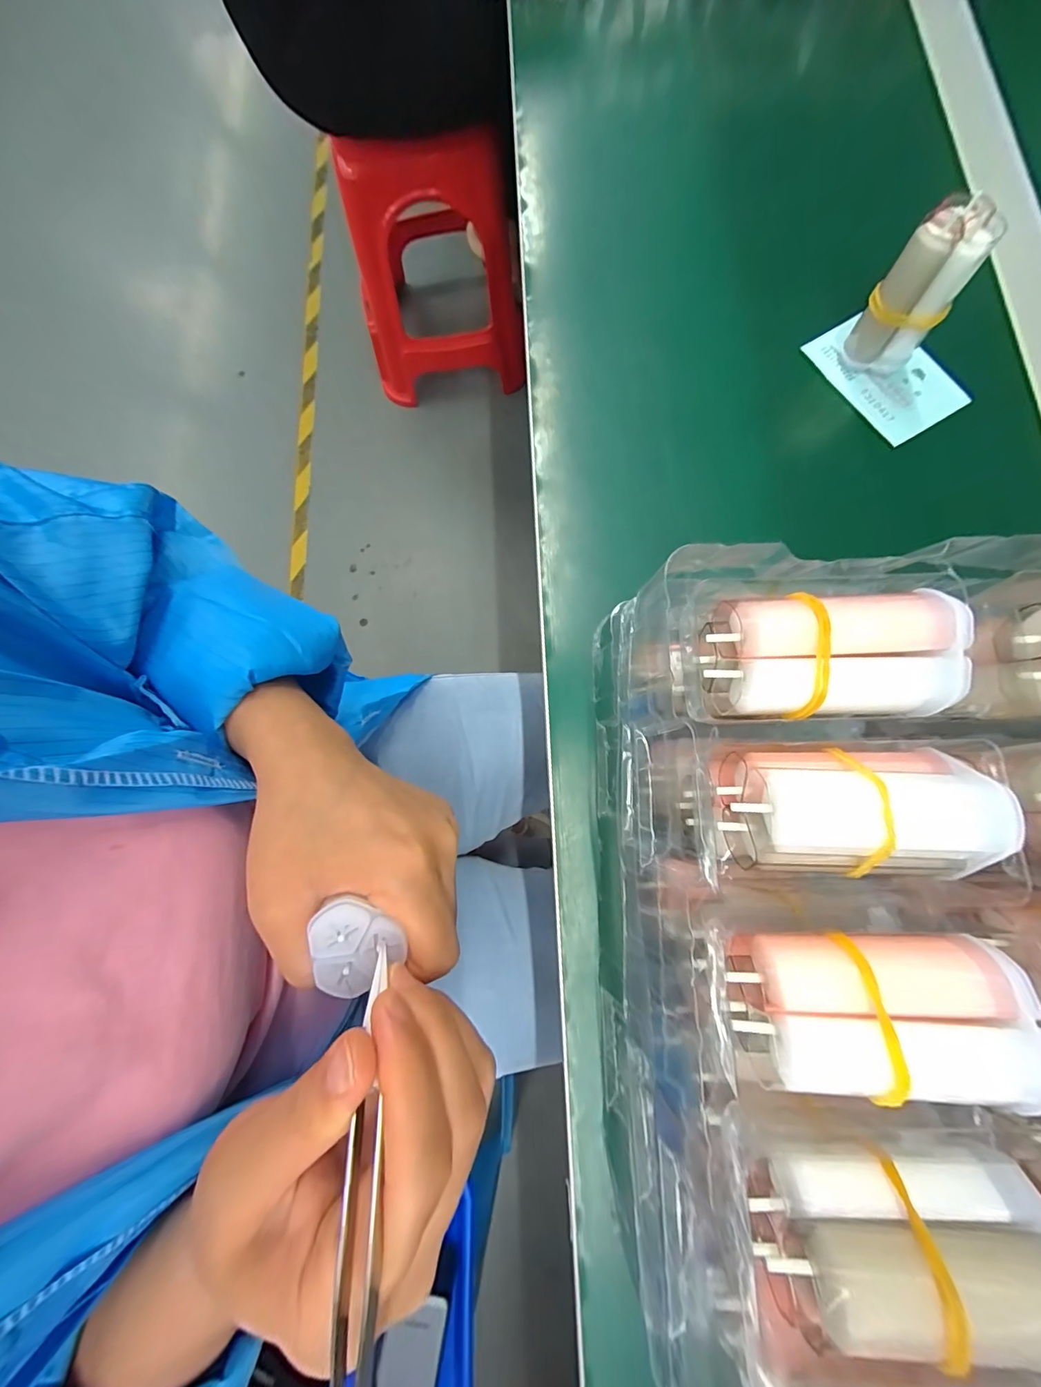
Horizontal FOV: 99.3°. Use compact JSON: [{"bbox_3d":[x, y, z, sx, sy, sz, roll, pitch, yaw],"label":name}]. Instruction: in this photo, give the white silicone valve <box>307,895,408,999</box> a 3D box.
[{"bbox_3d":[-0.063,0.094,0.163,0.032,0.011,0.031,0,79,1],"label":"white silicone valve"}]

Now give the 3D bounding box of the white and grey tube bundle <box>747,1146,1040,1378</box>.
[{"bbox_3d":[0.096,0.139,0.111,0.068,0.024,0.032,-9,34,8],"label":"white and grey tube bundle"}]

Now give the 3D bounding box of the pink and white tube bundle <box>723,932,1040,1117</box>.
[{"bbox_3d":[0.093,0.084,0.116,0.068,0.018,0.035,-3,79,1],"label":"pink and white tube bundle"}]

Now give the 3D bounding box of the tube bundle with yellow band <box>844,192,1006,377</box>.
[{"bbox_3d":[0.211,-0.211,0.235,0.037,0.063,0.028,44,83,9],"label":"tube bundle with yellow band"}]

